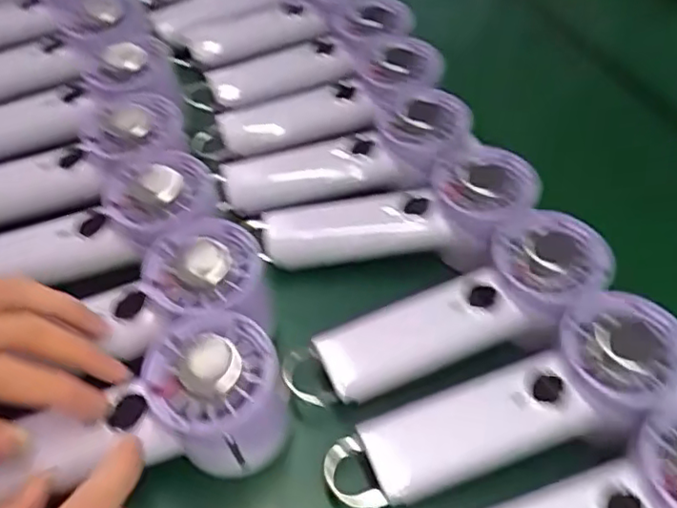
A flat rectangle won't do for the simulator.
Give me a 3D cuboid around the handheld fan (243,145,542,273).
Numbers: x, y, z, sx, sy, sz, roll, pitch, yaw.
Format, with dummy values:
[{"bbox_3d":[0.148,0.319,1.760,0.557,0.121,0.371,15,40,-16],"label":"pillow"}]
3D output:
[{"bbox_3d":[0.033,-0.022,0.417,0.189,0.041,0.064,-11,48,10],"label":"handheld fan"}]

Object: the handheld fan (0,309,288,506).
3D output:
[{"bbox_3d":[-0.116,0.088,0.310,0.180,0.055,0.066,-20,53,-9],"label":"handheld fan"}]

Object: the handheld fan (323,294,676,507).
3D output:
[{"bbox_3d":[0.089,0.079,0.328,0.194,0.029,0.062,-24,53,1],"label":"handheld fan"}]

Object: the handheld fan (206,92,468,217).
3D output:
[{"bbox_3d":[0.003,-0.068,0.449,0.182,0.033,0.062,-15,48,12],"label":"handheld fan"}]

